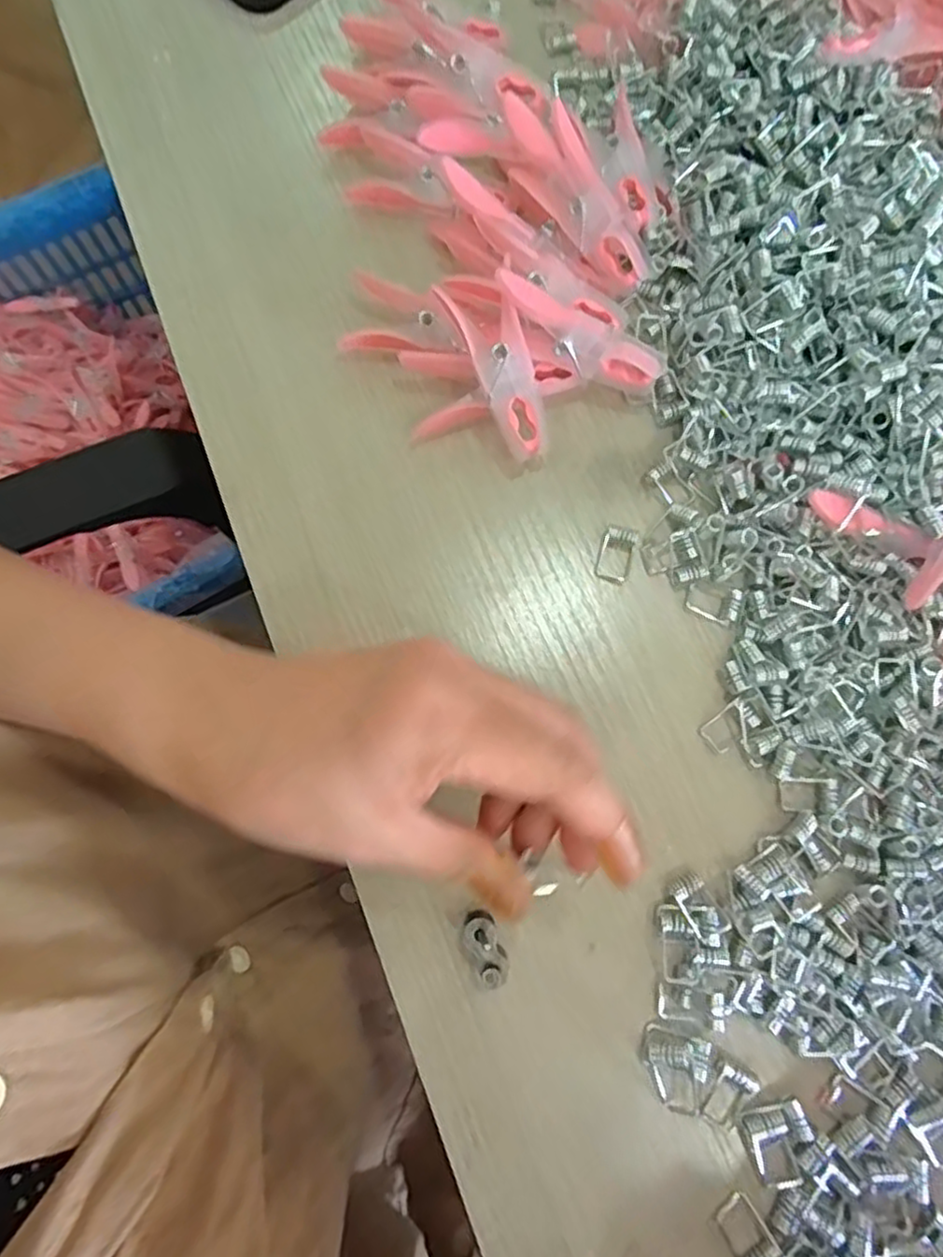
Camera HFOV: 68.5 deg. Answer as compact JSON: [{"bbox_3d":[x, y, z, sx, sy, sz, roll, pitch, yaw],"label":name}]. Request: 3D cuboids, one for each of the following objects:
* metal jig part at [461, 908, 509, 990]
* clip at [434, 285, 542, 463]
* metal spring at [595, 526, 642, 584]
[{"bbox_3d":[0.005,0.117,0.250,0.014,0.013,0.027,-19,78,-7],"label":"metal jig part"},{"bbox_3d":[0.013,-0.109,0.289,0.025,0.008,0.075,-25,98,-5],"label":"clip"},{"bbox_3d":[0.062,-0.032,0.292,0.015,0.006,0.023,18,76,1],"label":"metal spring"}]

